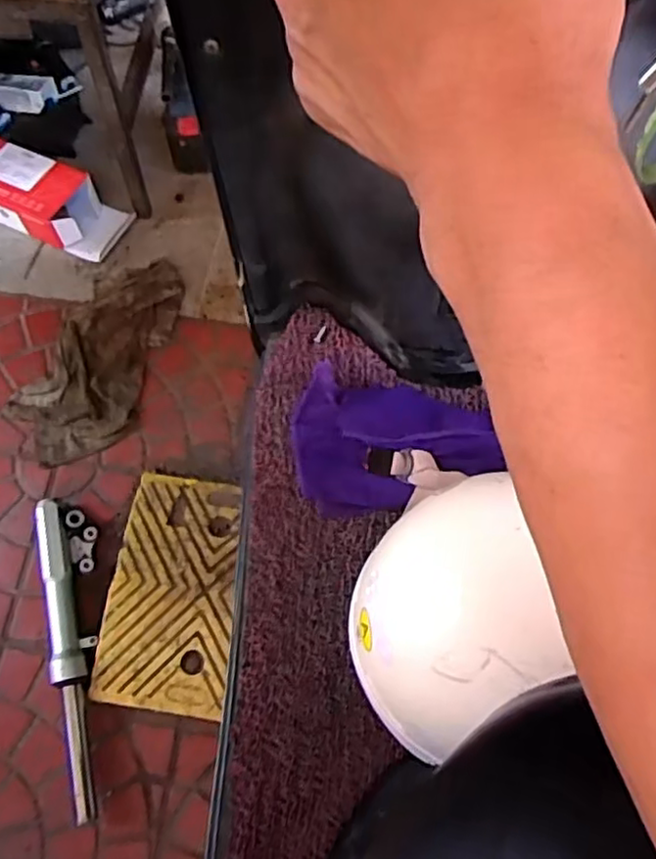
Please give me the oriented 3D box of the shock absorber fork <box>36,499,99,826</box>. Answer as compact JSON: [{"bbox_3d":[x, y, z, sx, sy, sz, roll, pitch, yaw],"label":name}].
[{"bbox_3d":[-0.330,0.280,0.852,0.072,0.057,0.388,-7,64,-5],"label":"shock absorber fork"}]

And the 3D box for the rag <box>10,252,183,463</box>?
[{"bbox_3d":[-0.335,-0.114,0.998,0.171,0.031,0.353,21,72,7],"label":"rag"}]

